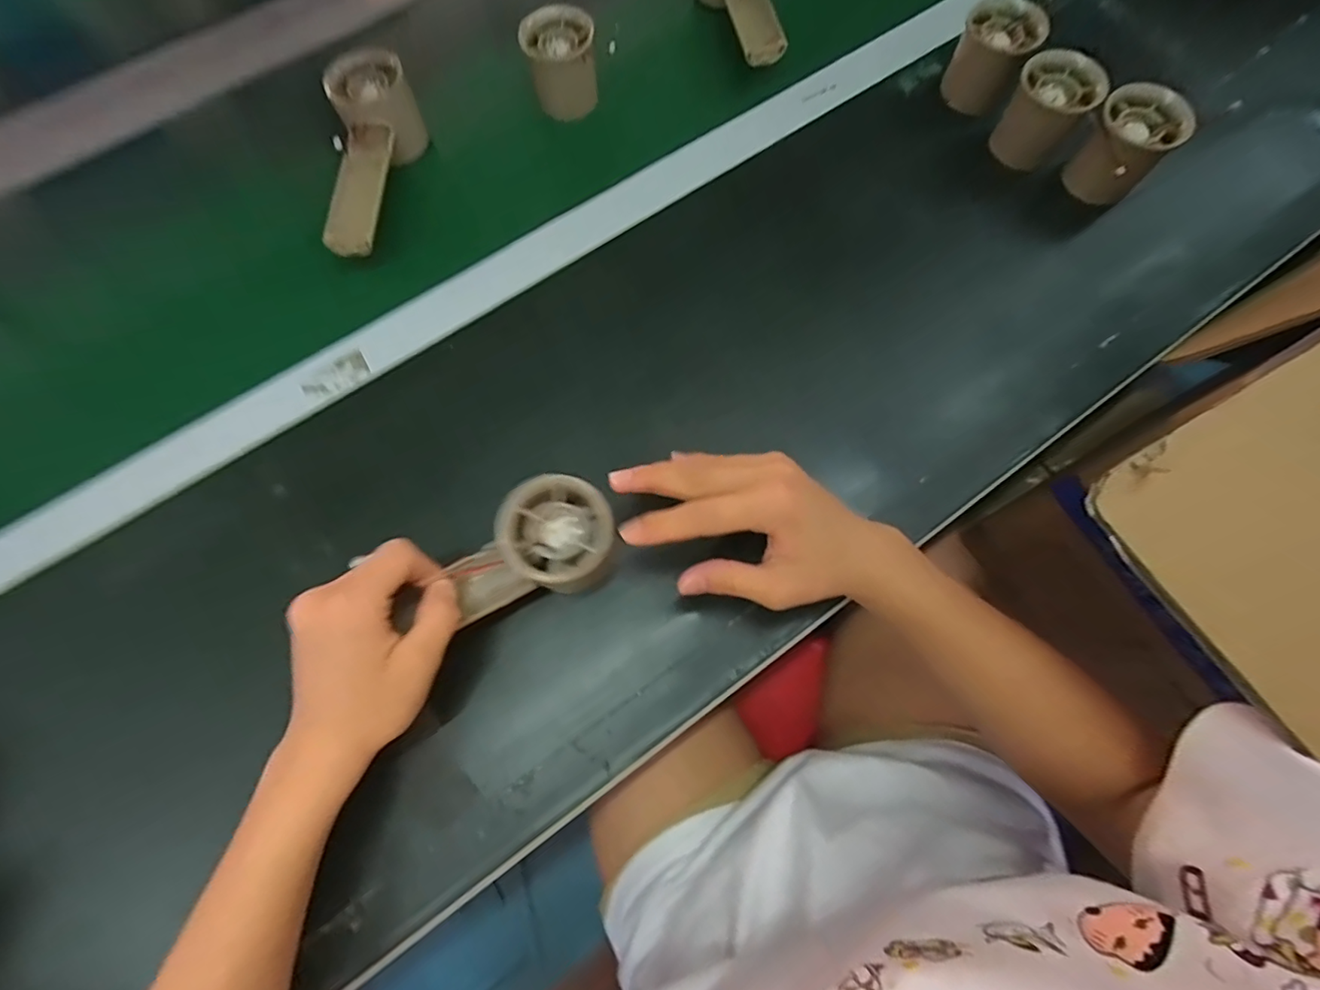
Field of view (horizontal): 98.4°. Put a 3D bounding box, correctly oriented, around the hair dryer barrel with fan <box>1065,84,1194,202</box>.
[{"bbox_3d":[0.327,-0.243,0.407,0.056,0.065,0.056,38,75,14],"label":"hair dryer barrel with fan"}]

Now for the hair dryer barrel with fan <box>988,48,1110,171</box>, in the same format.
[{"bbox_3d":[0.280,-0.278,0.414,0.056,0.057,0.051,33,74,12],"label":"hair dryer barrel with fan"}]

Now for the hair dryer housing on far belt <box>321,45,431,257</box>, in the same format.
[{"bbox_3d":[-0.212,-0.247,0.422,0.056,0.061,0.147,-5,71,-1],"label":"hair dryer housing on far belt"}]

